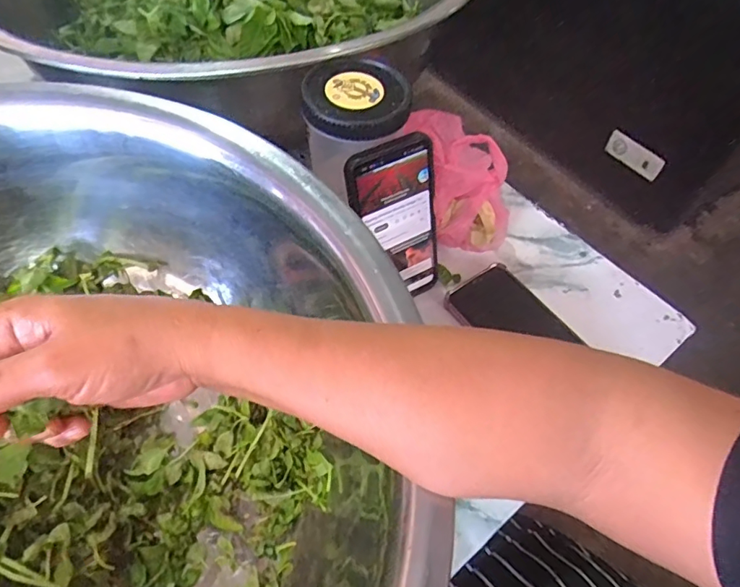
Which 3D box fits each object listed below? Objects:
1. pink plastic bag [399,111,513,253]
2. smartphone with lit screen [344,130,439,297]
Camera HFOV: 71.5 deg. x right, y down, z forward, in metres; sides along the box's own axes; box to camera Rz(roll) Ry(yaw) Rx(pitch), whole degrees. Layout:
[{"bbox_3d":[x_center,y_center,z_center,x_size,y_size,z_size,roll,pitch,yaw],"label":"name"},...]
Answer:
[{"bbox_3d":[0.091,-0.117,0.528,0.085,0.080,0.139,-22,59,-16],"label":"pink plastic bag"},{"bbox_3d":[0.028,-0.061,0.473,0.077,0.171,0.016,-30,45,-14],"label":"smartphone with lit screen"}]

